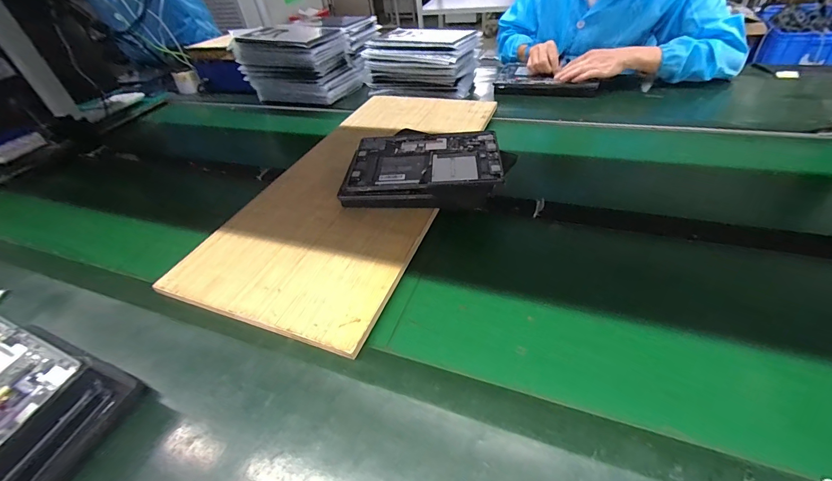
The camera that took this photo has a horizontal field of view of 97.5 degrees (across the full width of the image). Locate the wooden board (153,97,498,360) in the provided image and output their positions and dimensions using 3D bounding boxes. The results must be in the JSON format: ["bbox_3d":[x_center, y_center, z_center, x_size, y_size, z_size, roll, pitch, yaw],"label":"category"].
[{"bbox_3d":[-0.101,-0.121,0.700,0.347,0.015,0.679,13,46,20],"label":"wooden board"}]

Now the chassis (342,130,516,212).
[{"bbox_3d":[0.020,-0.126,0.650,0.274,0.050,0.173,-2,43,6],"label":"chassis"}]

